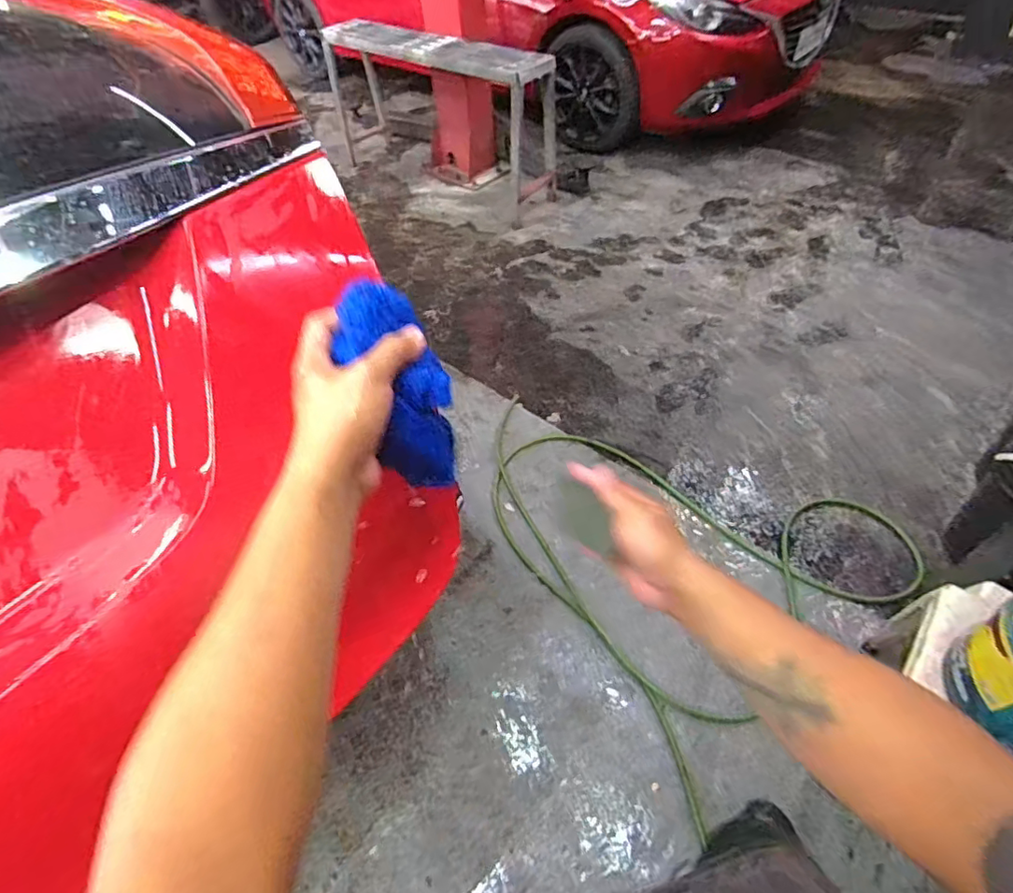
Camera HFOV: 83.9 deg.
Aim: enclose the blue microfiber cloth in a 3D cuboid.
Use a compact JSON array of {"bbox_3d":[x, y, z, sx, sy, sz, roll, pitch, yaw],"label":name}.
[{"bbox_3d":[-0.079,-0.050,0.437,0.070,0.047,0.160,-19,86,-15],"label":"blue microfiber cloth"}]

